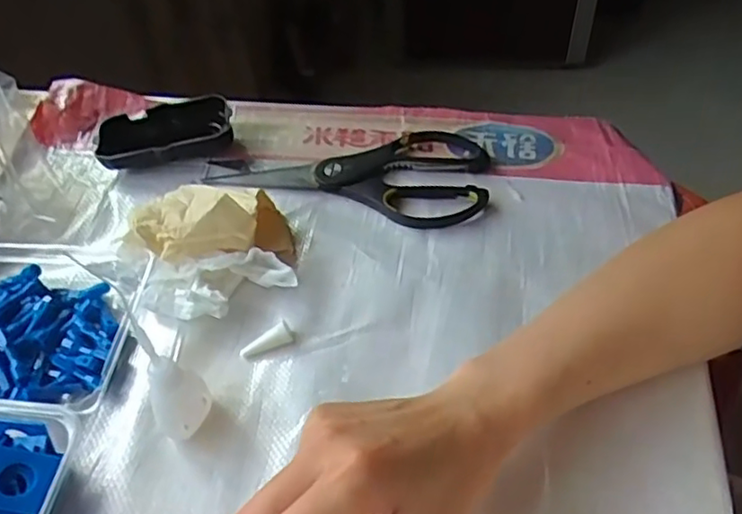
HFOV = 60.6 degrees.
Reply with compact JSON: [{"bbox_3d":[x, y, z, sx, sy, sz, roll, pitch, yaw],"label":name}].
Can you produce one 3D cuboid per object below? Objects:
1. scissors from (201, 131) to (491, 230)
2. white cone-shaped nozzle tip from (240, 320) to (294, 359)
[{"bbox_3d":[-0.012,-0.074,0.504,0.209,0.010,0.096,12,53,15],"label":"scissors"},{"bbox_3d":[-0.067,0.055,0.406,0.036,0.011,0.011,-28,53,-2],"label":"white cone-shaped nozzle tip"}]

